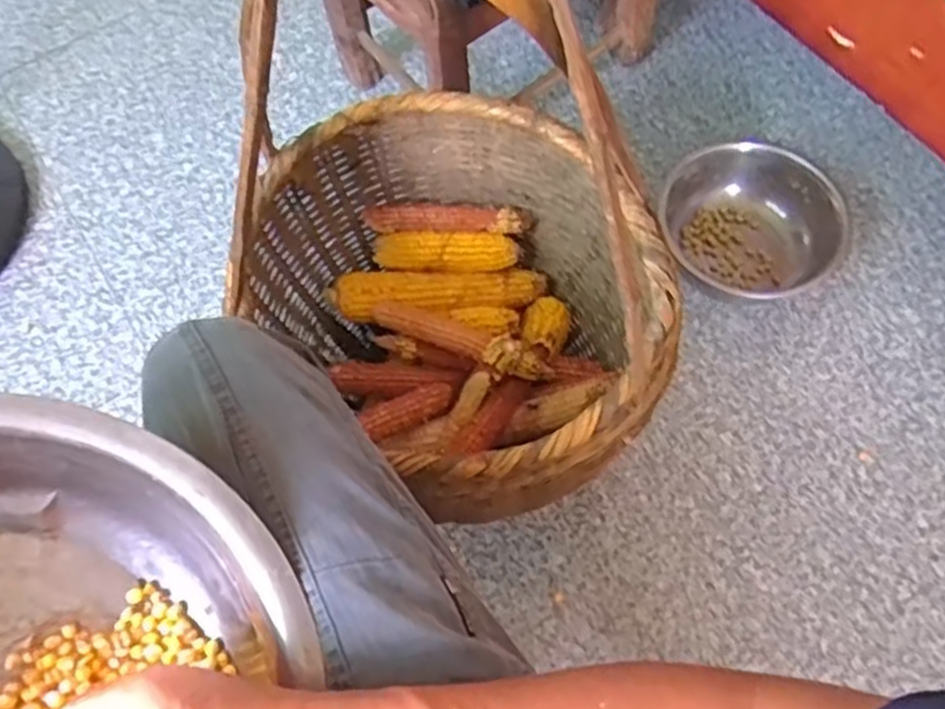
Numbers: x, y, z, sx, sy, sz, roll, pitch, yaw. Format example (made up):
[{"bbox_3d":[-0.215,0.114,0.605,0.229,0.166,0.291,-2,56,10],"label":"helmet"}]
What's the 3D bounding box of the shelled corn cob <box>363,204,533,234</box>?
[{"bbox_3d":[-0.026,-0.152,0.864,0.183,0.030,0.029,-1,64,1],"label":"shelled corn cob"}]

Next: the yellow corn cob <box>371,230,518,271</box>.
[{"bbox_3d":[-0.031,-0.113,0.873,0.161,0.045,0.040,0,66,1],"label":"yellow corn cob"}]

